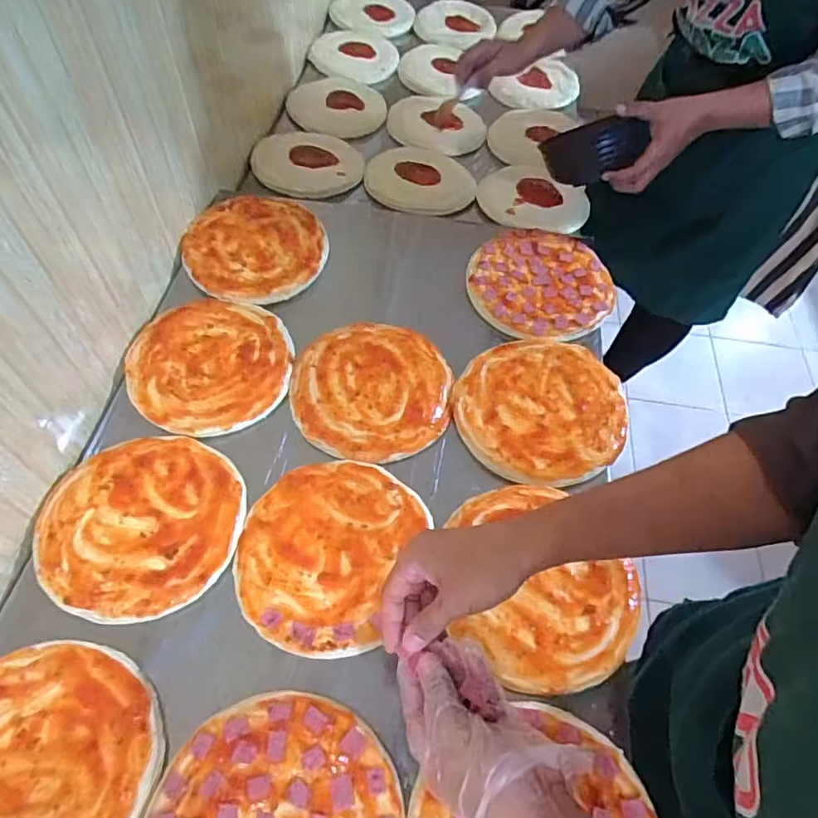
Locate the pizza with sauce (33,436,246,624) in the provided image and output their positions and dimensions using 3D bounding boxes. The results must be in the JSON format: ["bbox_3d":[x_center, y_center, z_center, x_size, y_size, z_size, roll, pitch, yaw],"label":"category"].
[{"bbox_3d":[-0.276,0.112,0.556,0.194,0.012,0.188,-35,66,-22],"label":"pizza with sauce"}]

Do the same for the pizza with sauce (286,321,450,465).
[{"bbox_3d":[-0.043,-0.025,0.665,0.195,0.021,0.183,1,58,-2],"label":"pizza with sauce"}]

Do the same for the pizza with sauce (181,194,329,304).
[{"bbox_3d":[-0.217,-0.235,0.771,0.192,0.017,0.195,1,58,-2],"label":"pizza with sauce"}]

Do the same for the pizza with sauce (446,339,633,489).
[{"bbox_3d":[0.164,-0.001,0.660,0.209,0.021,0.191,1,58,-2],"label":"pizza with sauce"}]

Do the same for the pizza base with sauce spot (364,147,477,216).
[{"bbox_3d":[0.022,-0.419,0.971,0.192,0.020,0.184,9,58,3],"label":"pizza base with sauce spot"}]

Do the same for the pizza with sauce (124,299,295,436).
[{"bbox_3d":[-0.245,-0.062,0.667,0.188,0.013,0.191,6,58,1],"label":"pizza with sauce"}]

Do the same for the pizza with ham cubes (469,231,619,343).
[{"bbox_3d":[0.188,-0.185,0.765,0.201,0.011,0.198,-3,58,-5],"label":"pizza with ham cubes"}]

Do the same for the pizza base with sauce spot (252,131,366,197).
[{"bbox_3d":[-0.185,-0.453,0.973,0.188,0.019,0.179,-16,60,-13],"label":"pizza base with sauce spot"}]

